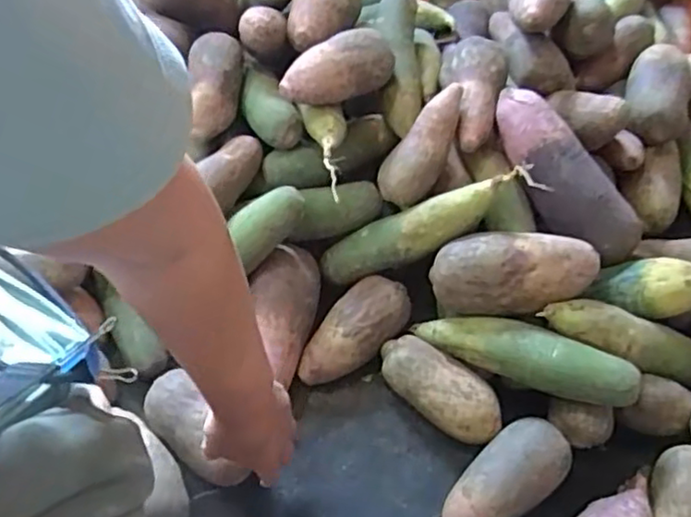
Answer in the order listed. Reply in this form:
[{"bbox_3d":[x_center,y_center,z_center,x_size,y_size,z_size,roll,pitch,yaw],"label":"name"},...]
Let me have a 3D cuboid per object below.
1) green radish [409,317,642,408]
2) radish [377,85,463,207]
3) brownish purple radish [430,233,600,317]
[{"bbox_3d":[0.174,0.094,0.657,0.225,0.047,0.053,14,57,24],"label":"green radish"},{"bbox_3d":[0.084,-0.123,0.709,0.053,0.044,0.135,30,91,18],"label":"radish"},{"bbox_3d":[0.168,0.013,0.661,0.157,0.053,0.065,-6,56,11],"label":"brownish purple radish"}]

